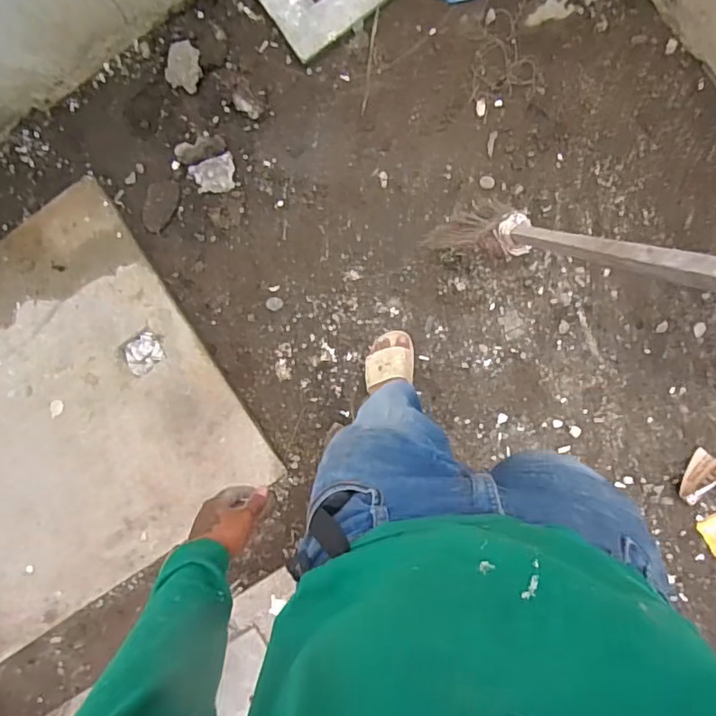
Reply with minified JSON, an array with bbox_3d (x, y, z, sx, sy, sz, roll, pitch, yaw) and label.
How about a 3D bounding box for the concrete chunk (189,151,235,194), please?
[{"bbox_3d":[-0.373,-0.474,1.479,0.109,0.022,0.087,-16,89,7],"label":"concrete chunk"}]

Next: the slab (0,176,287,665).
[{"bbox_3d":[-0.860,0.194,1.538,1.006,0.046,0.930,-34,87,6],"label":"slab"}]

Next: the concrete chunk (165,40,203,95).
[{"bbox_3d":[-0.443,-0.741,1.442,0.106,0.033,0.106,30,121,12],"label":"concrete chunk"}]

